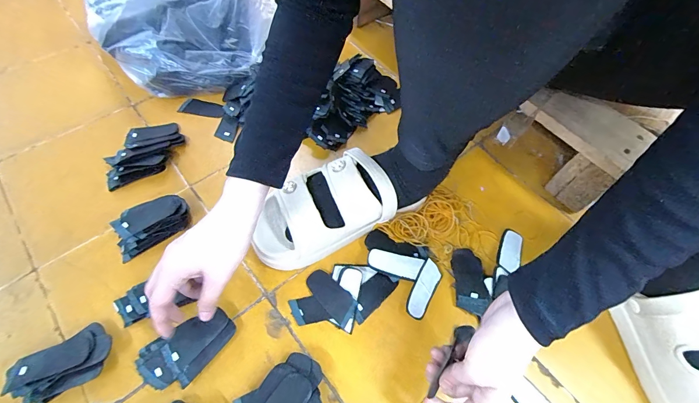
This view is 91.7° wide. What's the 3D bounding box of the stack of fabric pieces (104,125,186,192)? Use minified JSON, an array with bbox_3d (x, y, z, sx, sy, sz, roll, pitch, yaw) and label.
[{"bbox_3d":[-0.309,-0.073,0.505,0.078,0.027,0.124,11,59,3],"label":"stack of fabric pieces"}]

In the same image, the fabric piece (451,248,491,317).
[{"bbox_3d":[0.153,0.101,0.435,0.037,0.011,0.083,3,58,-2],"label":"fabric piece"}]

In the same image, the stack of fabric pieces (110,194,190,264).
[{"bbox_3d":[-0.261,0.026,0.445,0.094,0.032,0.053,-31,65,-20],"label":"stack of fabric pieces"}]

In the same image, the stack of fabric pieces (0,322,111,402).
[{"bbox_3d":[-0.301,0.173,0.358,0.087,0.025,0.057,-36,67,-22],"label":"stack of fabric pieces"}]

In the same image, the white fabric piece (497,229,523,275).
[{"bbox_3d":[0.219,0.067,0.462,0.029,0.010,0.064,23,60,11],"label":"white fabric piece"}]

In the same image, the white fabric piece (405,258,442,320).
[{"bbox_3d":[0.093,0.111,0.427,0.032,0.006,0.071,39,68,-8],"label":"white fabric piece"}]

